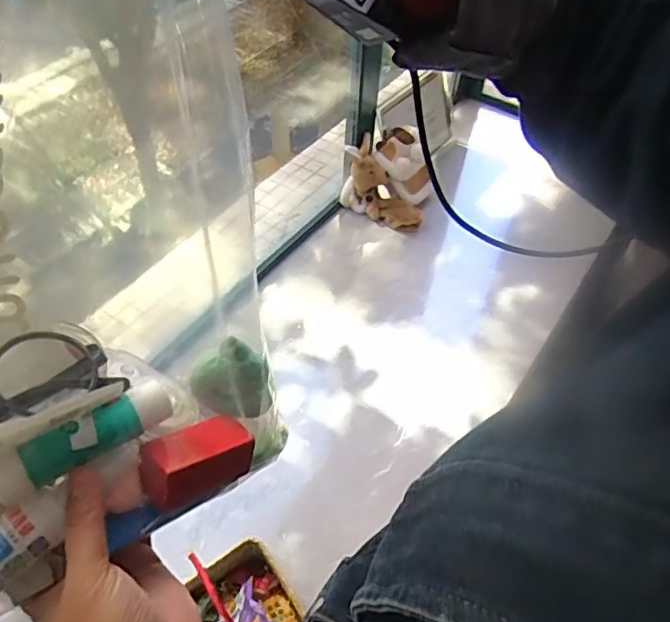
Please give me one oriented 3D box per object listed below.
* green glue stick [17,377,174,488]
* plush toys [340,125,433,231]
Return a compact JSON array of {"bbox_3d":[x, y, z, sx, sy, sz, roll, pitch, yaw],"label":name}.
[{"bbox_3d":[-0.120,0.061,0.289,0.075,0.018,0.020,-28,59,-36],"label":"green glue stick"},{"bbox_3d":[0.145,-0.350,1.457,0.211,0.176,0.209,19,53,12],"label":"plush toys"}]

